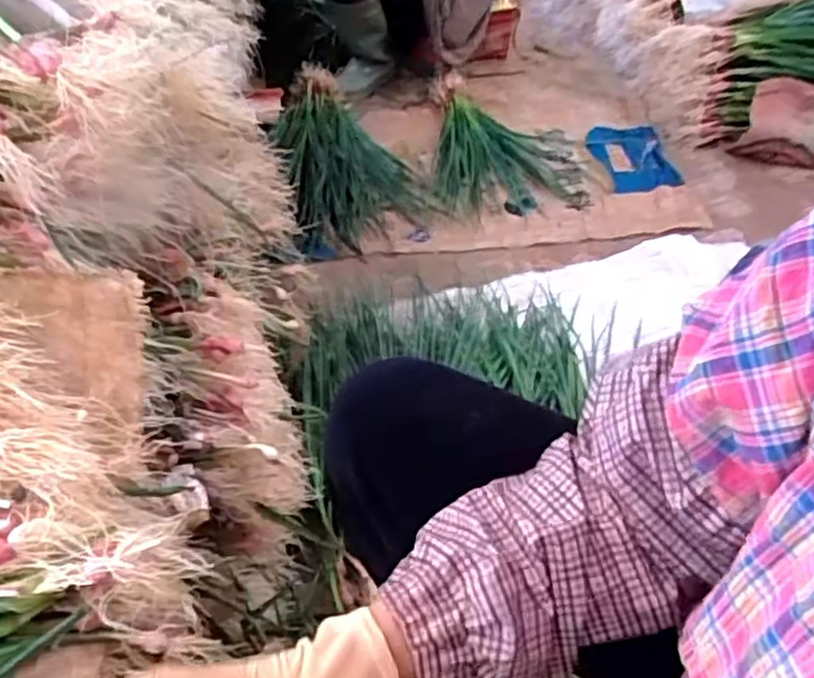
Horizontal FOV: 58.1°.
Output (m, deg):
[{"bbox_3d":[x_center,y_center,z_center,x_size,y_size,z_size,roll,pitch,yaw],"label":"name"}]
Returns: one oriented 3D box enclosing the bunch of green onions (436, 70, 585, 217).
[{"bbox_3d":[0.201,-0.436,1.573,0.296,0.067,0.485,-2,44,2],"label":"bunch of green onions"}]

